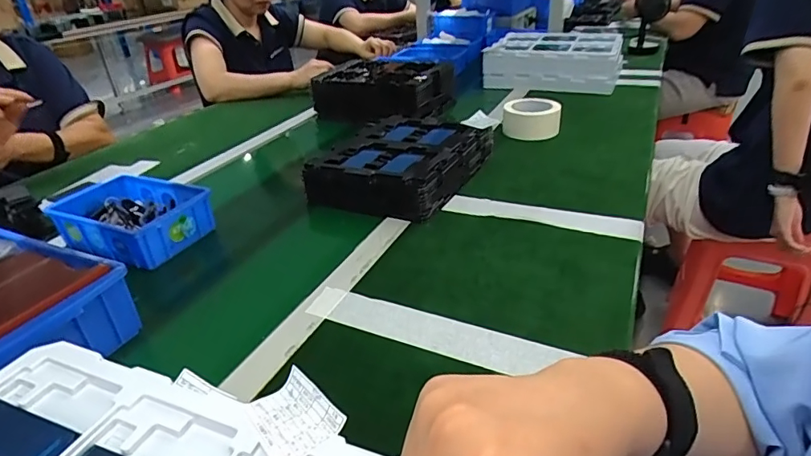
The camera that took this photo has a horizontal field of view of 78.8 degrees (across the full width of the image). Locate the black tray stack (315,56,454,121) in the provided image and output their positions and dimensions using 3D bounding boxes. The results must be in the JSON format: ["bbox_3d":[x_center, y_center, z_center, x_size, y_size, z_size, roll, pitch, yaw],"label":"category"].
[{"bbox_3d":[-0.045,-0.338,1.202,0.269,0.100,0.226,14,34,27],"label":"black tray stack"}]

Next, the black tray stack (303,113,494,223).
[{"bbox_3d":[-0.004,-0.112,0.834,0.235,0.063,0.264,11,33,24],"label":"black tray stack"}]

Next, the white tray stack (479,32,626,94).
[{"bbox_3d":[0.412,-0.457,1.347,0.326,0.113,0.327,13,34,24],"label":"white tray stack"}]

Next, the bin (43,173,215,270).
[{"bbox_3d":[-0.392,-0.017,0.715,0.203,0.057,0.133,10,33,23],"label":"bin"}]

